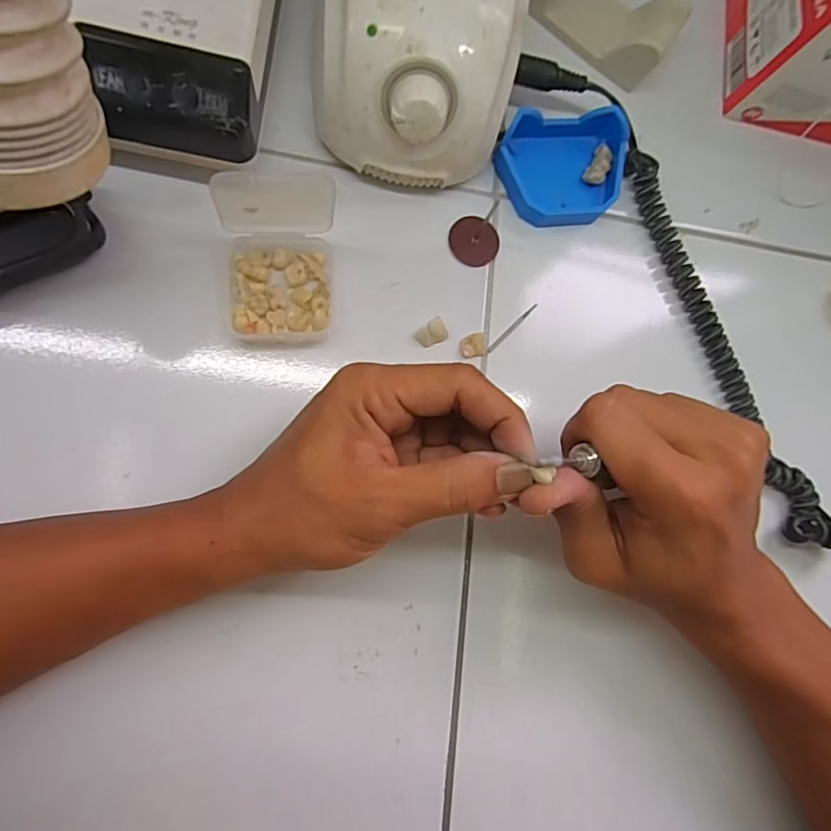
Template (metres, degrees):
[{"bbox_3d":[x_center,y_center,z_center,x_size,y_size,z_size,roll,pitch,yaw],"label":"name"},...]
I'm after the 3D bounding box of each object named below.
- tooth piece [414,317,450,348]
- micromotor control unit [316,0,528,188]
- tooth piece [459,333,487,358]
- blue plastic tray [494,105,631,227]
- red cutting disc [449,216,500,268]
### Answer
[{"bbox_3d":[0.010,-0.047,0.310,0.017,0.010,0.013,-39,91,-10],"label":"tooth piece"},{"bbox_3d":[0.003,-0.205,0.286,0.100,0.080,0.136,6,84,-8],"label":"micromotor control unit"},{"bbox_3d":[0.034,-0.041,0.314,0.015,0.009,0.013,-10,86,-9],"label":"tooth piece"},{"bbox_3d":[0.091,-0.150,0.325,0.079,0.020,0.061,-8,86,-9],"label":"blue plastic tray"},{"bbox_3d":[0.036,-0.105,0.323,0.030,0.004,0.029,1,84,-8],"label":"red cutting disc"}]

